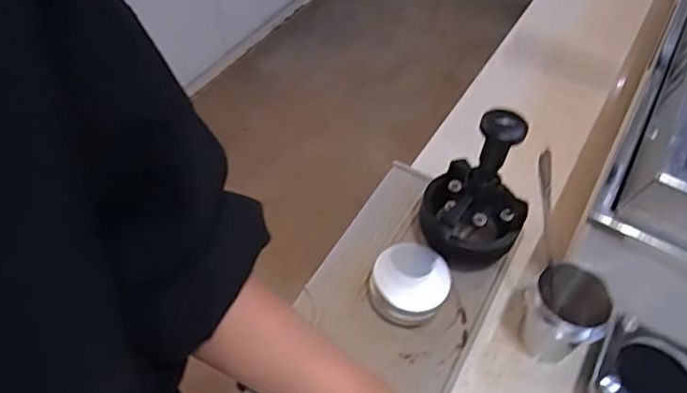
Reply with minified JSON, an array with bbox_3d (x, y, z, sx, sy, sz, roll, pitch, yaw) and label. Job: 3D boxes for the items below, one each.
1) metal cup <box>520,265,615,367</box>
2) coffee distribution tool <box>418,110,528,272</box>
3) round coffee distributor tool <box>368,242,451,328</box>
[{"bbox_3d":[0.172,0.096,0.468,0.057,0.076,0.062,3,50,-3],"label":"metal cup"},{"bbox_3d":[0.112,0.001,0.487,0.085,0.155,0.074,20,52,11],"label":"coffee distribution tool"},{"bbox_3d":[0.055,0.076,0.496,0.064,0.042,0.061,29,53,18],"label":"round coffee distributor tool"}]

